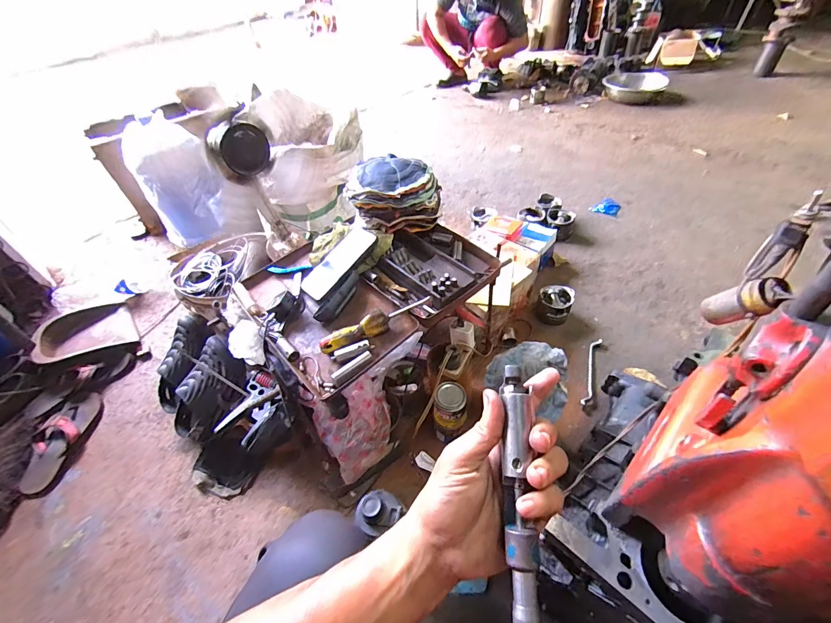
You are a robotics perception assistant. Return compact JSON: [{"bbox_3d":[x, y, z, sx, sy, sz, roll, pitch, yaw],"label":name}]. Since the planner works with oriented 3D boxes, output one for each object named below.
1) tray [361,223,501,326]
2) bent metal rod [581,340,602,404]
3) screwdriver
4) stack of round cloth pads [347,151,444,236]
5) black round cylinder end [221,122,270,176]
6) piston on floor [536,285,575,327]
[{"bbox_3d":[0.031,-0.088,0.715,0.219,0.040,0.212,-35,52,-25],"label":"tray"},{"bbox_3d":[0.451,0.152,0.950,0.025,0.019,0.218,16,50,20],"label":"bent metal rod"},{"bbox_3d":[-0.067,0.021,0.623,0.191,0.035,0.028,-23,48,-15],"label":"screwdriver"},{"bbox_3d":[-0.044,-0.244,0.774,0.190,0.110,0.156,-7,46,-1],"label":"stack of round cloth pads"},{"bbox_3d":[-0.285,-0.272,0.627,0.021,0.081,0.080,19,51,23],"label":"black round cylinder end"},{"bbox_3d":[0.404,-0.017,1.086,0.095,0.076,0.104,19,51,23],"label":"piston on floor"}]

